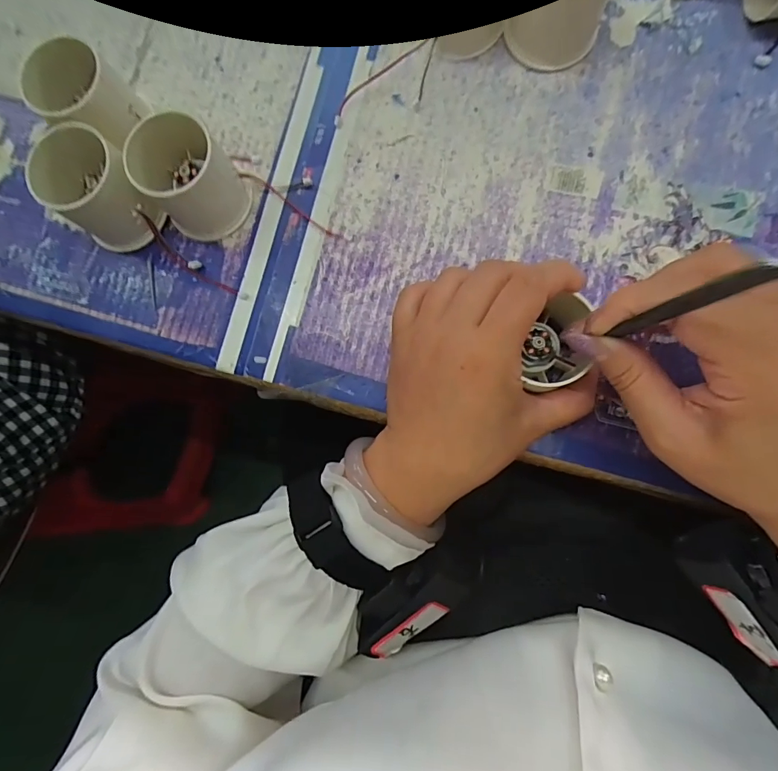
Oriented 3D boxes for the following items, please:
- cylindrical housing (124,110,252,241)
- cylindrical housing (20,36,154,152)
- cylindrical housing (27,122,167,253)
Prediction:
[{"bbox_3d":[-0.121,-0.126,0.270,0.055,0.045,0.052,0,85,5],"label":"cylindrical housing"},{"bbox_3d":[-0.180,-0.172,0.277,0.053,0.052,0.049,0,85,5],"label":"cylindrical housing"},{"bbox_3d":[-0.173,-0.116,0.268,0.052,0.054,0.050,0,85,5],"label":"cylindrical housing"}]

